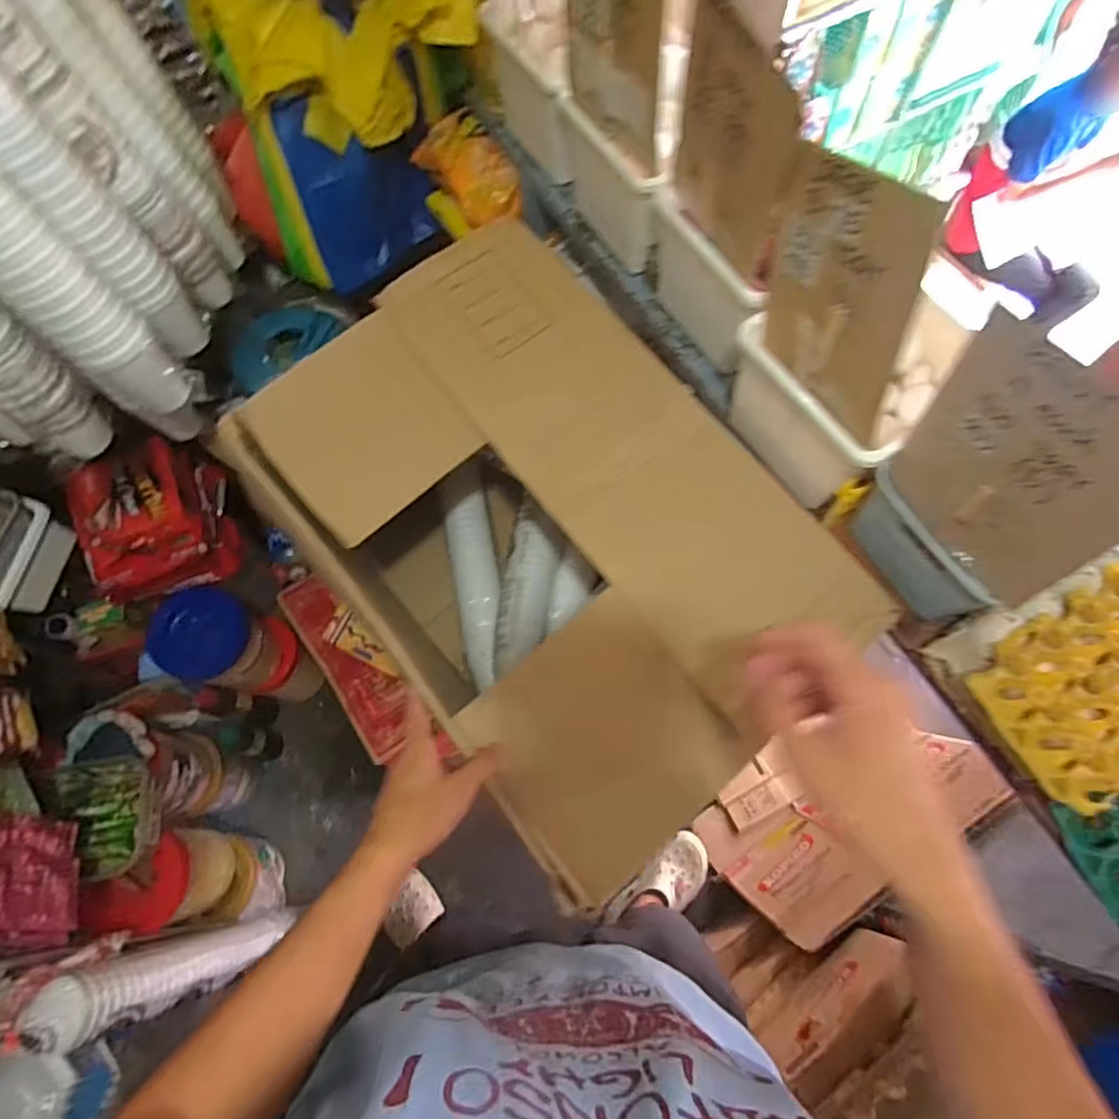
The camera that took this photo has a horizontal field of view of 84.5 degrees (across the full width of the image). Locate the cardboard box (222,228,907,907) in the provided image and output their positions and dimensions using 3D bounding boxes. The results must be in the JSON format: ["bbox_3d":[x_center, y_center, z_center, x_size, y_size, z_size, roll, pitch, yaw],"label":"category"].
[{"bbox_3d":[-0.008,0.020,0.813,0.443,0.446,0.612,-38,74,-14],"label":"cardboard box"}]

